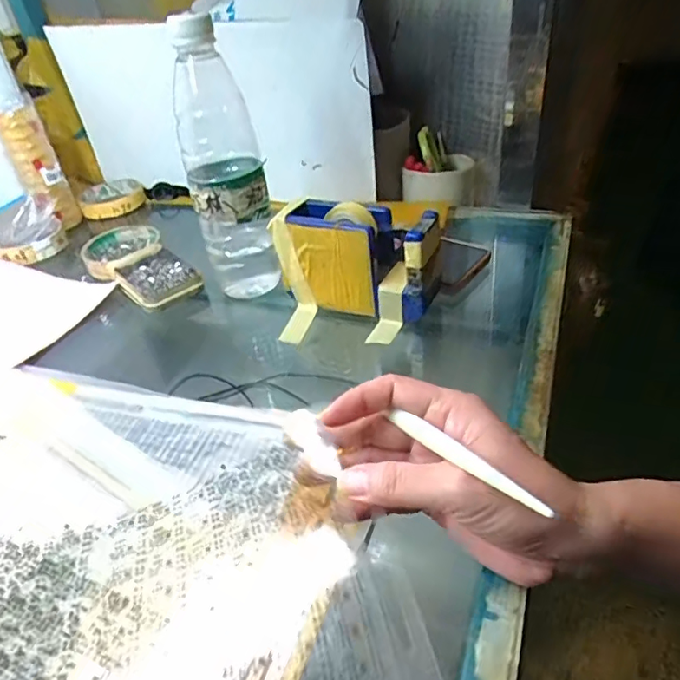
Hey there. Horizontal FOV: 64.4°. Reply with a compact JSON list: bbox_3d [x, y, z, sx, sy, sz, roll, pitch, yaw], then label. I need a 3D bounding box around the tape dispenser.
[{"bbox_3d":[0.015,-0.056,0.451,0.136,0.105,0.053,14,43,25],"label":"tape dispenser"}]

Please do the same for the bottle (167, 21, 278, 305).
[{"bbox_3d":[-0.097,-0.140,0.458,0.059,0.227,0.063,-13,38,-6],"label":"bottle"}]

